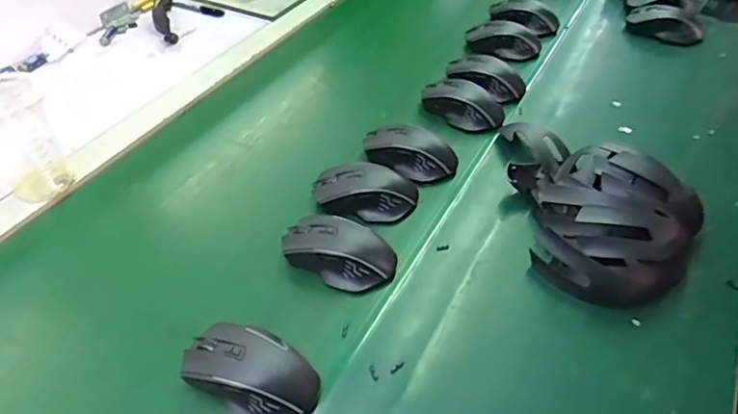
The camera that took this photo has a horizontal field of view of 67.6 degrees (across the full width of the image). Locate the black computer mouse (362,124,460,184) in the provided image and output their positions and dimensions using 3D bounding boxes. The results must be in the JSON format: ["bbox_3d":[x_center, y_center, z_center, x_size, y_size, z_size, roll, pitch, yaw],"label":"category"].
[{"bbox_3d":[0.047,-0.065,0.676,0.115,0.041,0.058,17,47,17],"label":"black computer mouse"}]

